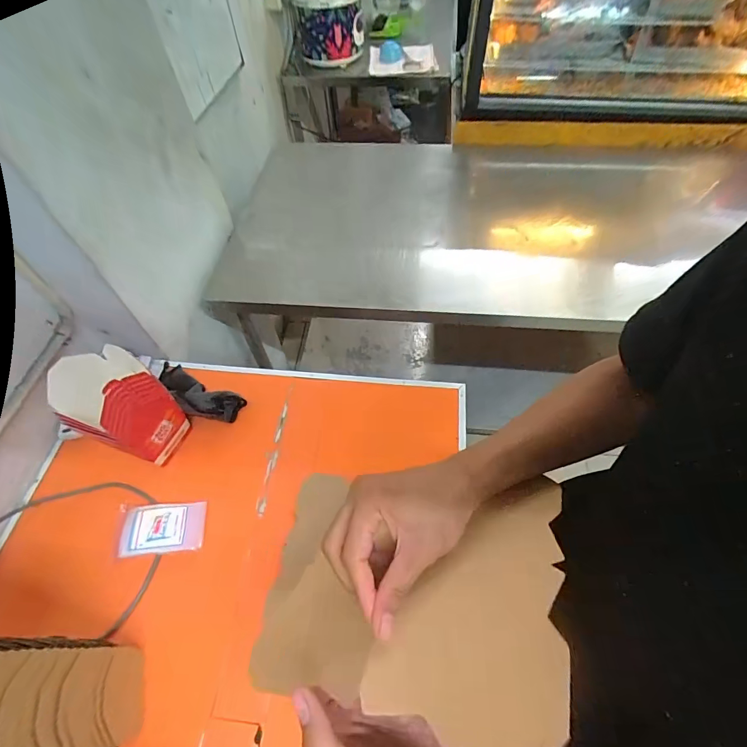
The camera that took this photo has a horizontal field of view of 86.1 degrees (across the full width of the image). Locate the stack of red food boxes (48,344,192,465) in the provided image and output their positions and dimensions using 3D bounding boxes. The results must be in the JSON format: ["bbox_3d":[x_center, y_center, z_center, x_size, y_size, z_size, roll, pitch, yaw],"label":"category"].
[{"bbox_3d":[-0.399,0.064,0.648,0.104,0.207,0.118,16,58,14],"label":"stack of red food boxes"}]

